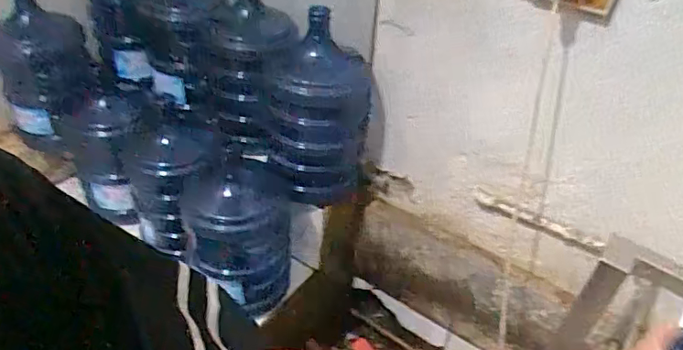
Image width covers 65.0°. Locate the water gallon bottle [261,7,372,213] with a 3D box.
[{"bbox_3d":[-0.066,-0.171,1.401,0.277,0.414,0.280,3,38,-1],"label":"water gallon bottle"}]

